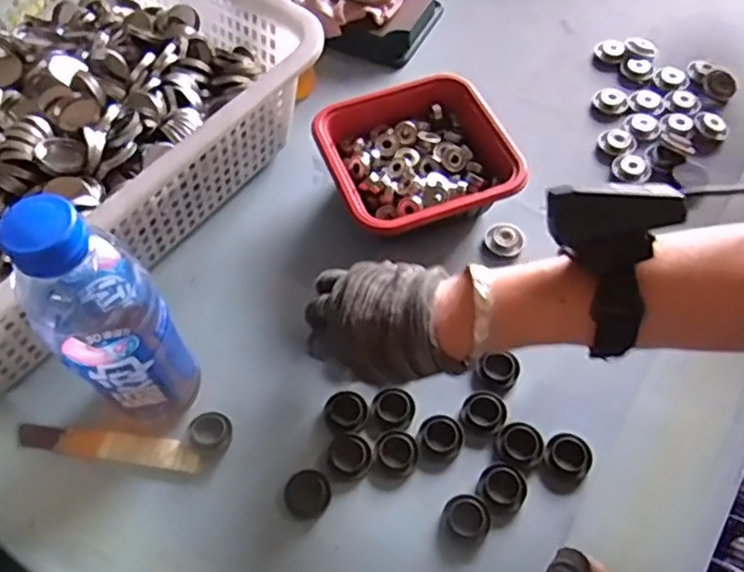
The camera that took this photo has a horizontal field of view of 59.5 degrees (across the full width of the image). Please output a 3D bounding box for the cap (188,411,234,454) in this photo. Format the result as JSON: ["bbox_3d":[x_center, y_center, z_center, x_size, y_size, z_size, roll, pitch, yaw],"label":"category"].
[{"bbox_3d":[-0.117,0.107,0.479,0.032,0.010,0.028,24,61,17],"label":"cap"}]

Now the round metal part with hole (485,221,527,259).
[{"bbox_3d":[0.117,-0.042,0.570,0.035,0.009,0.034,-1,57,2],"label":"round metal part with hole"}]

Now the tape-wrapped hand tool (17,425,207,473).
[{"bbox_3d":[-0.193,0.117,0.478,0.140,0.004,0.022,6,57,7],"label":"tape-wrapped hand tool"}]

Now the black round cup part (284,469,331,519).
[{"bbox_3d":[-0.045,0.145,0.455,0.031,0.004,0.031,-1,57,2],"label":"black round cup part"}]

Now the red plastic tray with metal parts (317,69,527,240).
[{"bbox_3d":[0.041,-0.106,0.579,0.156,0.057,0.155,-15,57,-7],"label":"red plastic tray with metal parts"}]

